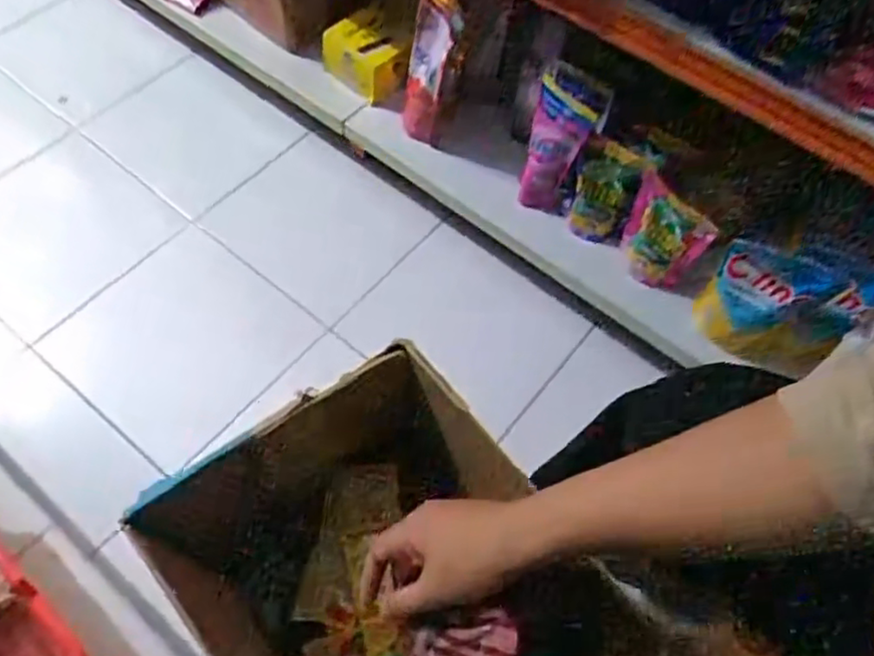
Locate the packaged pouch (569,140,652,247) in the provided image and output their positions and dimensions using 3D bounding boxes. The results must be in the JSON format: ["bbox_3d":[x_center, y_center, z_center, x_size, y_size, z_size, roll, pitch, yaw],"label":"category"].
[{"bbox_3d":[0.234,-0.183,0.943,0.082,0.164,0.034,18,62,6],"label":"packaged pouch"}]

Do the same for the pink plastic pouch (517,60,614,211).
[{"bbox_3d":[0.171,-0.253,0.942,0.092,0.201,0.052,14,46,7],"label":"pink plastic pouch"}]

